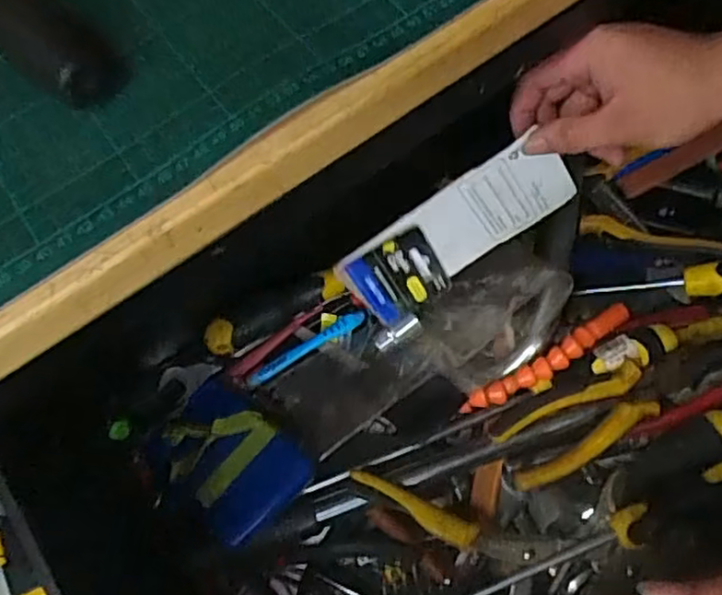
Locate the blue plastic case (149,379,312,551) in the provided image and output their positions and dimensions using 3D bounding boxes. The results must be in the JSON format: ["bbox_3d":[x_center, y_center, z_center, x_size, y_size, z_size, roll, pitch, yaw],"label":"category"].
[{"bbox_3d":[-0.101,0.118,0.484,0.089,0.028,0.126,-45,50,-15],"label":"blue plastic case"}]

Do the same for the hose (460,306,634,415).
[{"bbox_3d":[0.135,0.044,0.481,0.143,0.020,0.020,-30,68,-8],"label":"hose"}]

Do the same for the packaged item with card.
[{"bbox_3d":[0.067,-0.045,0.473,0.164,0.077,0.007,-34,44,14],"label":"packaged item with card"}]

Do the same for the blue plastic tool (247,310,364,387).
[{"bbox_3d":[-0.044,0.041,0.547,0.106,0.011,0.013,-29,67,-7],"label":"blue plastic tool"}]

